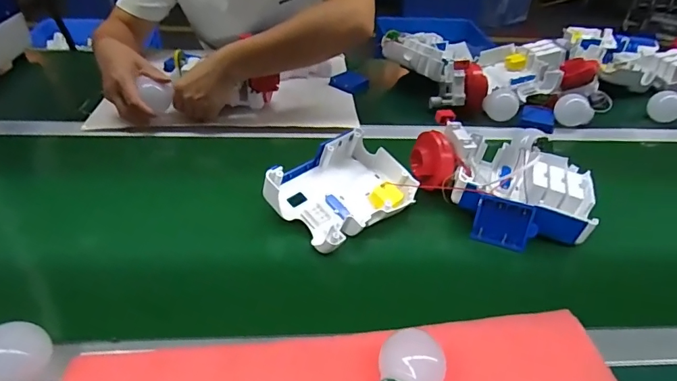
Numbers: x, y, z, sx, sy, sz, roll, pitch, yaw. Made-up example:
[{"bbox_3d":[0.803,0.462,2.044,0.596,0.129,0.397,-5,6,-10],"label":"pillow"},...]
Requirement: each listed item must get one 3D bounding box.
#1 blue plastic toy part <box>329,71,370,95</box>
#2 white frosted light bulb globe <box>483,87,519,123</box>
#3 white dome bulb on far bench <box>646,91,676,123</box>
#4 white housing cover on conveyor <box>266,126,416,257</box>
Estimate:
[{"bbox_3d":[0.024,-0.227,0.955,0.072,0.021,0.065,30,45,30],"label":"blue plastic toy part"},{"bbox_3d":[0.320,-0.168,0.888,0.065,0.049,0.049,23,37,25],"label":"white frosted light bulb globe"},{"bbox_3d":[0.645,-0.167,0.899,0.060,0.053,0.051,24,42,25],"label":"white dome bulb on far bench"},{"bbox_3d":[0.007,-0.006,0.626,0.189,0.075,0.140,-28,47,-34],"label":"white housing cover on conveyor"}]

